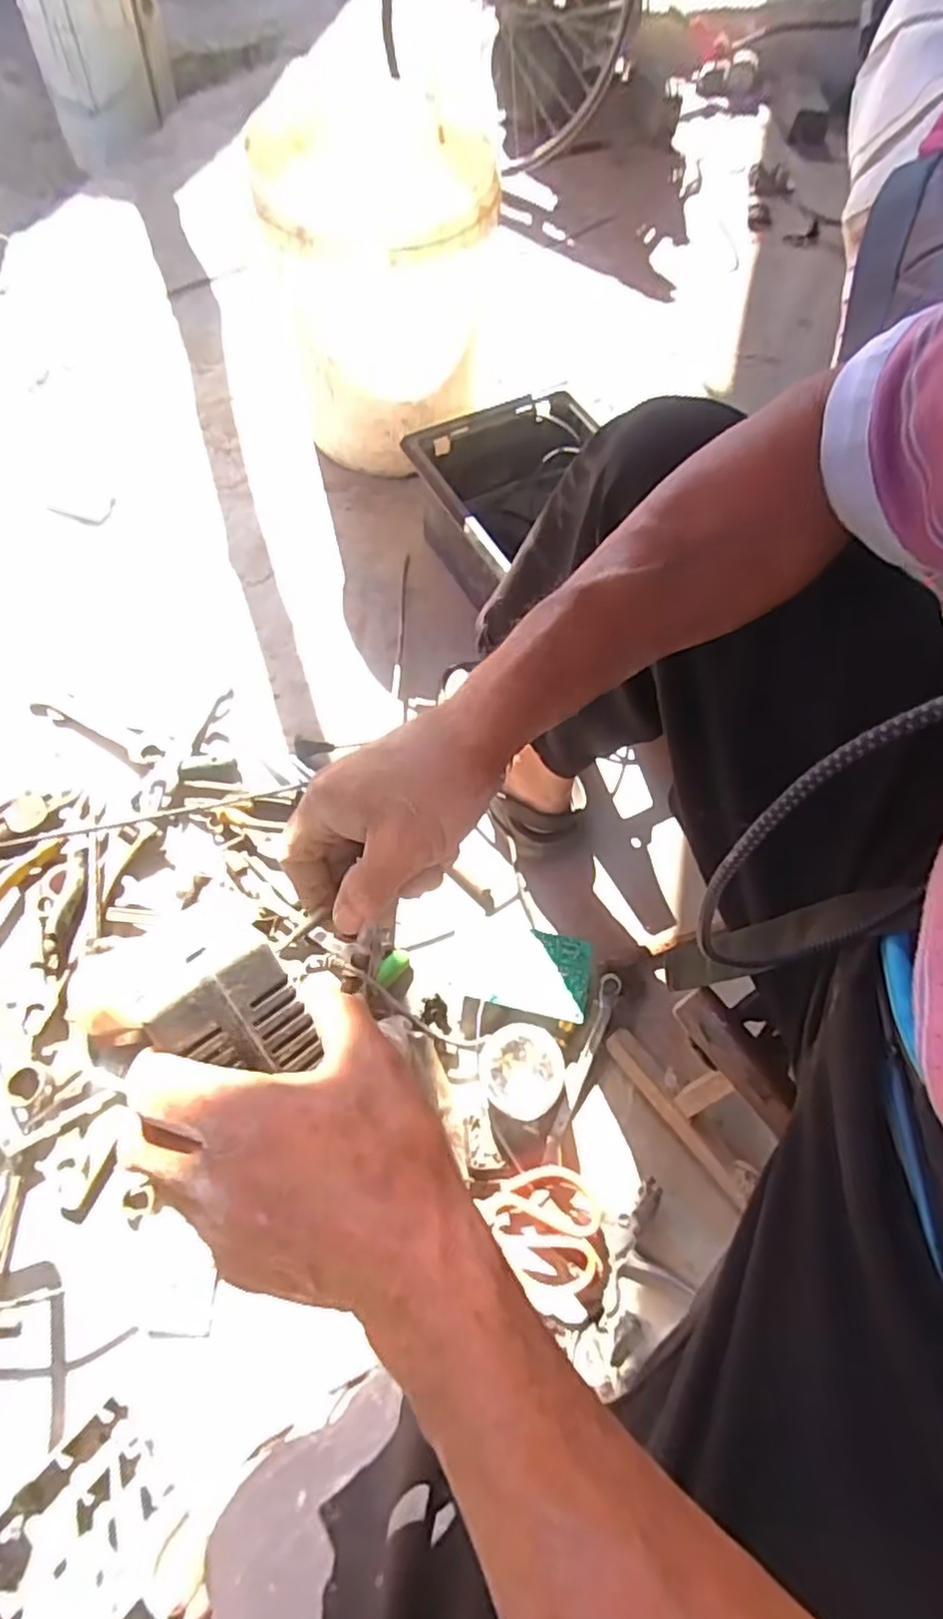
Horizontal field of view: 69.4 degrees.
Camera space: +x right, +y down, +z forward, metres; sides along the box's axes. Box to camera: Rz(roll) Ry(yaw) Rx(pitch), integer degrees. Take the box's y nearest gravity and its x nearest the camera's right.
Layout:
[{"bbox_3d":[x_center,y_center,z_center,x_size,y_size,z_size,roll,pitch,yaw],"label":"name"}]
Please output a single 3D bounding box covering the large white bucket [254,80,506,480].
[{"bbox_3d":[-0.116,-0.705,0.955,0.285,0.315,0.295,-8,66,-4],"label":"large white bucket"}]

